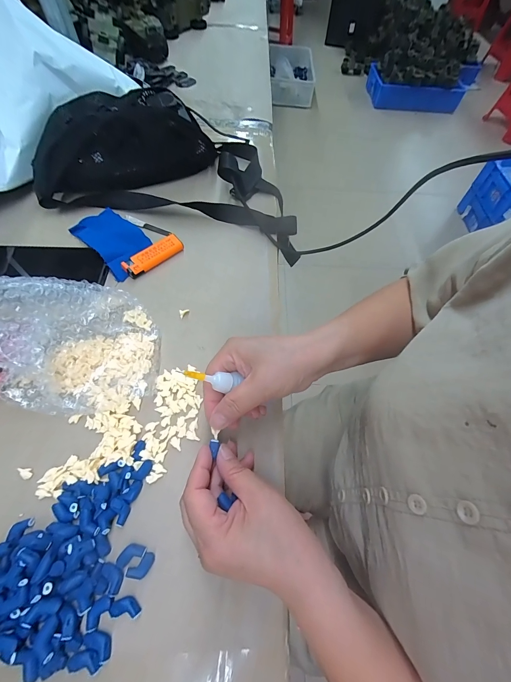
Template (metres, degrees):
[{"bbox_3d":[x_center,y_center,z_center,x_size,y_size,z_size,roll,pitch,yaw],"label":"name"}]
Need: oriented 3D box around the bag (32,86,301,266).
[{"bbox_3d":[-0.113,-0.268,0.426,0.374,0.085,0.224,14,61,4],"label":"bag"}]

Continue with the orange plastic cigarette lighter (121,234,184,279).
[{"bbox_3d":[-0.131,-0.110,0.375,0.080,0.008,0.028,-44,99,-23],"label":"orange plastic cigarette lighter"}]

